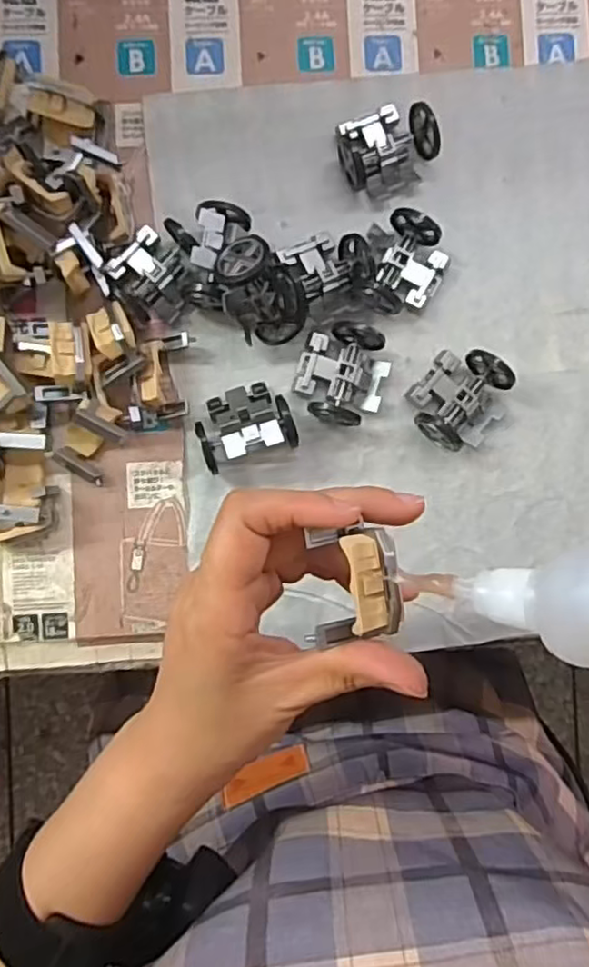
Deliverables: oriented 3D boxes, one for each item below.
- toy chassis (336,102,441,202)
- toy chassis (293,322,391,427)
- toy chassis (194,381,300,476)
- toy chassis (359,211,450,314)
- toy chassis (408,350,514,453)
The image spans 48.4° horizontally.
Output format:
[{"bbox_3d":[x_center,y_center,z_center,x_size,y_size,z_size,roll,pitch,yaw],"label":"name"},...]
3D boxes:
[{"bbox_3d":[0.047,-0.173,0.338,0.052,0.025,0.041,-23,90,-3],"label":"toy chassis"},{"bbox_3d":[0.025,-0.055,0.334,0.044,0.019,0.049,15,88,-2],"label":"toy chassis"},{"bbox_3d":[-0.024,-0.027,0.327,0.048,0.022,0.046,-17,45,-3],"label":"toy chassis"},{"bbox_3d":[0.058,-0.109,0.337,0.035,0.023,0.048,24,88,-2],"label":"toy chassis"},{"bbox_3d":[0.085,-0.043,0.333,0.045,0.026,0.051,43,88,-1],"label":"toy chassis"}]

